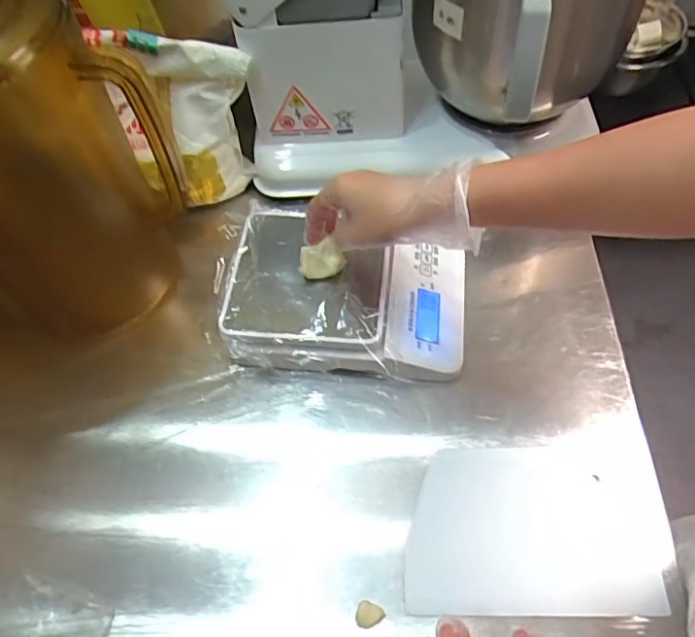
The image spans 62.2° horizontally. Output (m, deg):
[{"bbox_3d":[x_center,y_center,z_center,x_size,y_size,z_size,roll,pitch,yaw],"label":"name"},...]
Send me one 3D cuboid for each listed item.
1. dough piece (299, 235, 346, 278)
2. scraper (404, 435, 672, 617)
[{"bbox_3d":[-0.024,-0.055,0.538,0.040,0.023,0.029,-19,59,-8],"label":"dough piece"},{"bbox_3d":[0.142,0.163,0.457,0.189,0.008,0.127,-2,58,3],"label":"scraper"}]

